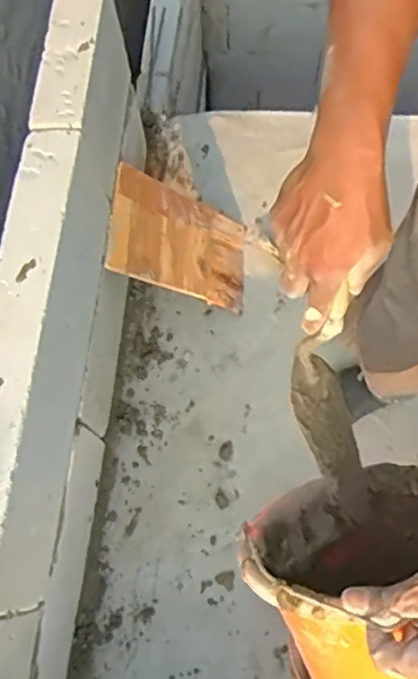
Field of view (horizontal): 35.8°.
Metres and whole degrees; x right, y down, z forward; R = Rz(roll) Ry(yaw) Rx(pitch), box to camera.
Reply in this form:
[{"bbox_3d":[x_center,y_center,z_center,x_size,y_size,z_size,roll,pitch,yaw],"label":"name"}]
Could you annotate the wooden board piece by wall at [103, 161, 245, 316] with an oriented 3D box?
[{"bbox_3d":[-0.052,-0.180,1.159,0.021,0.326,0.198,-16,67,40],"label":"wooden board piece by wall"}]

